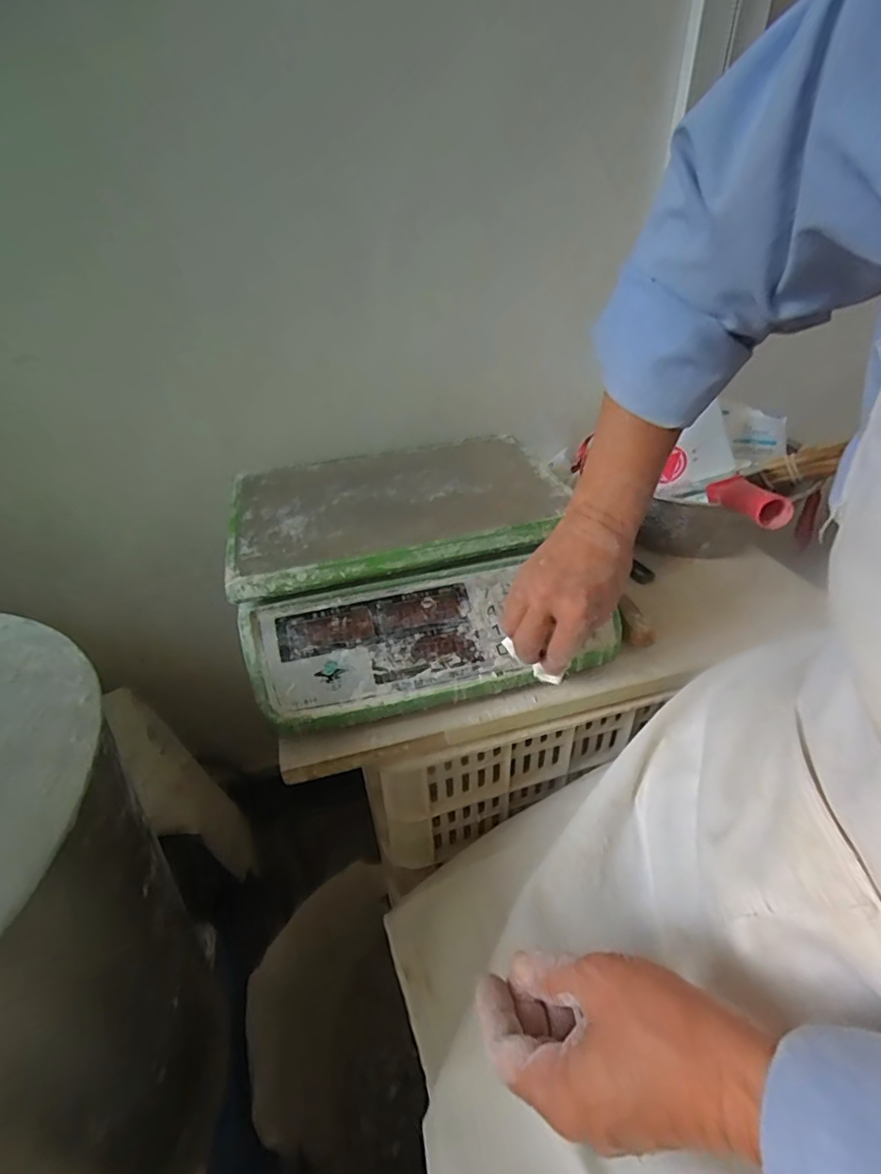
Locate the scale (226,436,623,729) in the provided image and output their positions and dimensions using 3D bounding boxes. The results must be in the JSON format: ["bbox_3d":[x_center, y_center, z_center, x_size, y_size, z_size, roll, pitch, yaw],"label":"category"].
[{"bbox_3d":[-0.030,-0.030,0.517,0.303,0.104,0.295,-10,35,-10],"label":"scale"}]

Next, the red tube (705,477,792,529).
[{"bbox_3d":[0.276,-0.077,0.486,0.031,0.027,0.107,-2,21,2],"label":"red tube"}]

